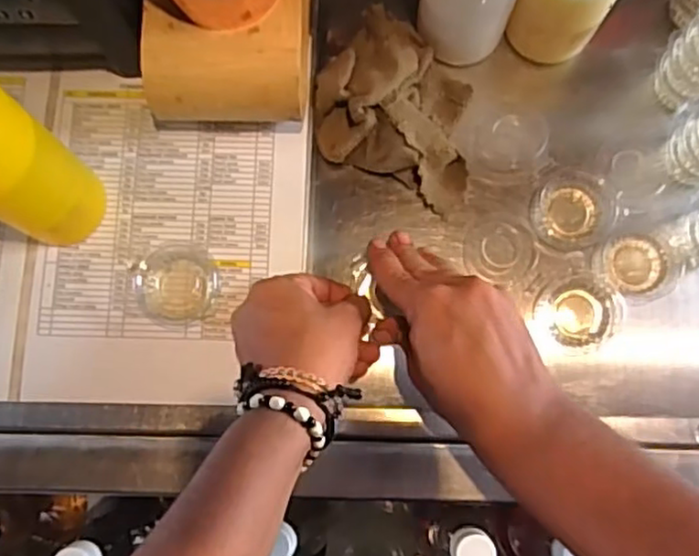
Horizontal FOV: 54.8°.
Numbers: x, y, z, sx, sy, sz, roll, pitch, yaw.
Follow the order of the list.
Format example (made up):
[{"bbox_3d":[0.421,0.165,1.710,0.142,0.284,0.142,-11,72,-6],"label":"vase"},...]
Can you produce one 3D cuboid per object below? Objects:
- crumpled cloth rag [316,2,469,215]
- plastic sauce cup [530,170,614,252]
[{"bbox_3d":[0.035,-0.131,0.517,0.120,0.035,0.151,4,80,2],"label":"crumpled cloth rag"},{"bbox_3d":[0.167,-0.051,0.509,0.055,0.027,0.056,0,80,1],"label":"plastic sauce cup"}]

